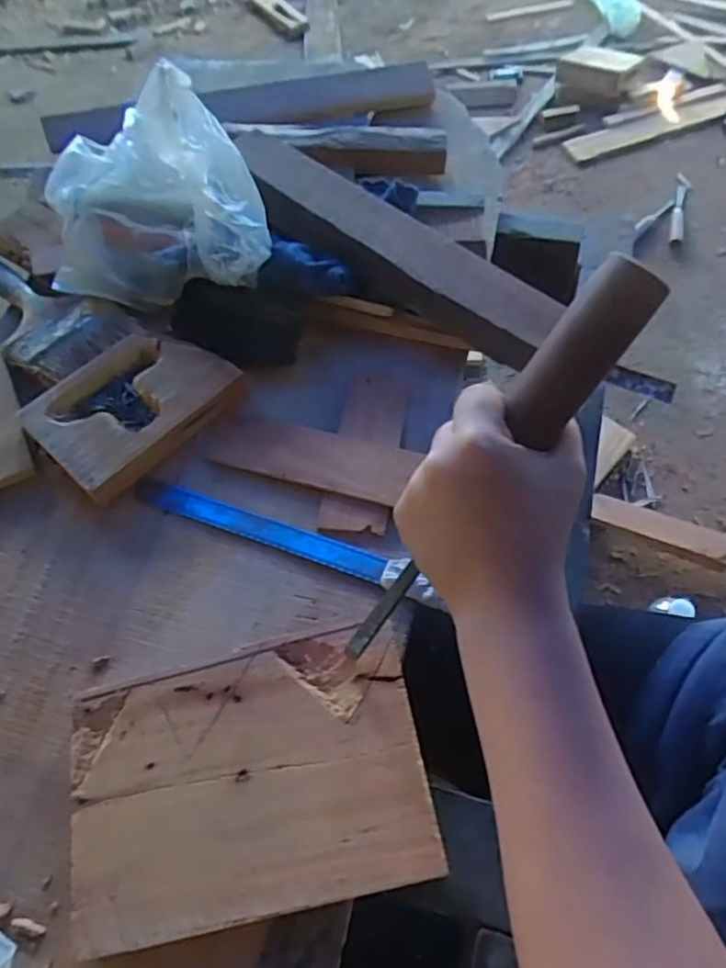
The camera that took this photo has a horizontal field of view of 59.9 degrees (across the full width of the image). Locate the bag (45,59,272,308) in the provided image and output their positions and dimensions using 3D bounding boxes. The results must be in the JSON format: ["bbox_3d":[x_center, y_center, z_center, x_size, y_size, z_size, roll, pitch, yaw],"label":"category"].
[{"bbox_3d":[-0.182,-0.253,0.514,0.166,0.149,0.177,-18,59,-7],"label":"bag"}]

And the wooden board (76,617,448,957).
[{"bbox_3d":[-0.064,0.158,0.348,0.186,0.023,0.136,-11,58,-2],"label":"wooden board"}]

